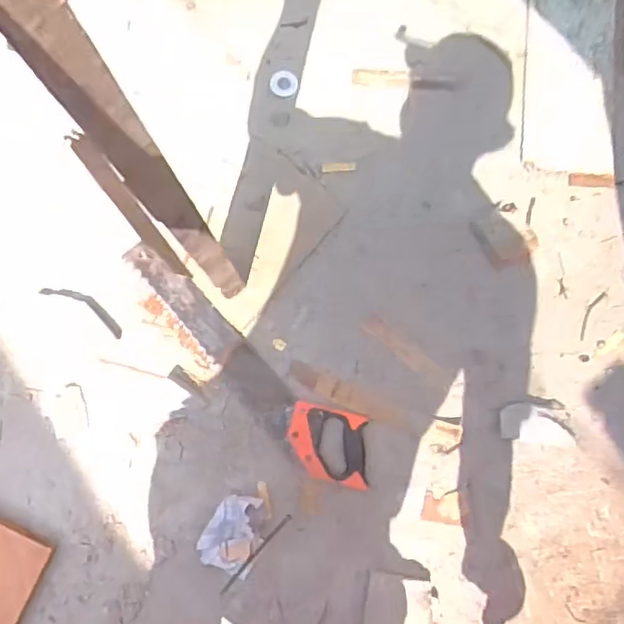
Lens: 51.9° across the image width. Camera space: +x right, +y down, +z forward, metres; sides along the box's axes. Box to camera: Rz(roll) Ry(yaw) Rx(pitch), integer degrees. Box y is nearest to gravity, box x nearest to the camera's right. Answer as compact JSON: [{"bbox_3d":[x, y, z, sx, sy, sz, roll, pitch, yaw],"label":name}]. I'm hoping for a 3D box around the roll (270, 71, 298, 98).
[{"bbox_3d":[-0.052,-0.425,1.195,0.050,0.008,0.057,-31,80,-5],"label":"roll"}]

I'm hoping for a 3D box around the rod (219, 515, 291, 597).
[{"bbox_3d":[-0.089,0.385,1.020,0.009,0.004,0.157,42,82,8],"label":"rod"}]

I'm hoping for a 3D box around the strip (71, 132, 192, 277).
[{"bbox_3d":[-0.146,-0.083,0.528,0.017,0.012,0.144,-38,122,-7],"label":"strip"}]

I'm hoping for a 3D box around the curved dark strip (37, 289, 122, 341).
[{"bbox_3d":[-0.396,-0.011,1.112,0.169,0.004,0.037,30,80,6],"label":"curved dark strip"}]

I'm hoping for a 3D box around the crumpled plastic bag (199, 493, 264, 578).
[{"bbox_3d":[-0.124,0.345,1.004,0.088,0.051,0.123,19,79,5],"label":"crumpled plastic bag"}]

